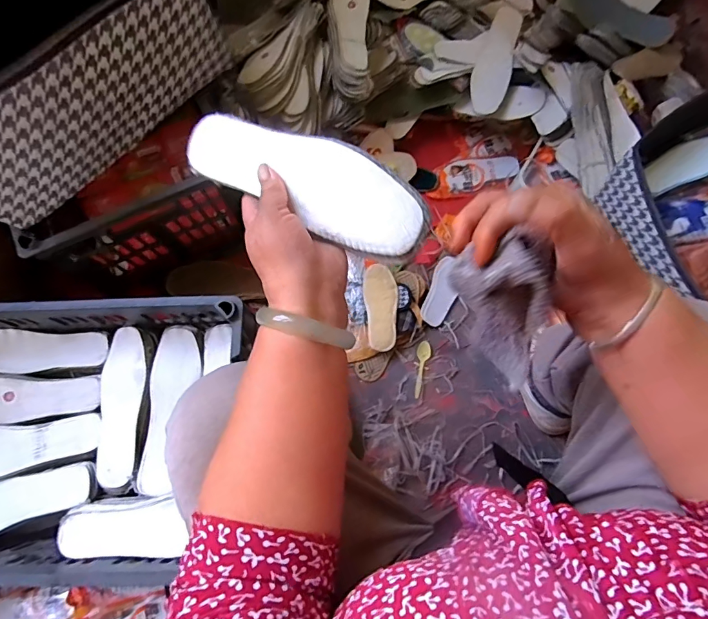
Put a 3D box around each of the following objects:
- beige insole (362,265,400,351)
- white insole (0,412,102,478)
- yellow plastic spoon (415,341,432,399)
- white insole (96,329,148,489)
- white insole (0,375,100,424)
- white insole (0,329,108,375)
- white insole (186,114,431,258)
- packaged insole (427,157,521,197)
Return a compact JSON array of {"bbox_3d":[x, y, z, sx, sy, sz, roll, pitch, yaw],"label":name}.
[{"bbox_3d":[0.053,-0.005,0.803,0.062,0.018,0.159,-7,75,-1],"label":"beige insole"},{"bbox_3d":[-0.486,0.200,0.616,0.229,0.013,0.069,-10,75,-2],"label":"white insole"},{"bbox_3d":[0.129,0.113,0.802,0.025,0.012,0.104,5,75,3],"label":"yellow plastic spoon"},{"bbox_3d":[-0.345,0.140,0.629,0.069,0.018,0.221,-3,75,0],"label":"white insole"},{"bbox_3d":[-0.492,0.135,0.643,0.211,0.025,0.064,-1,75,1],"label":"white insole"},{"bbox_3d":[-0.490,0.066,0.664,0.212,0.034,0.064,-1,75,1],"label":"white insole"},{"bbox_3d":[-0.044,-0.107,0.341,0.218,0.009,0.065,29,106,15],"label":"white insole"},{"bbox_3d":[0.260,-0.292,0.922,0.194,0.027,0.071,-14,75,-3],"label":"packaged insole"}]

